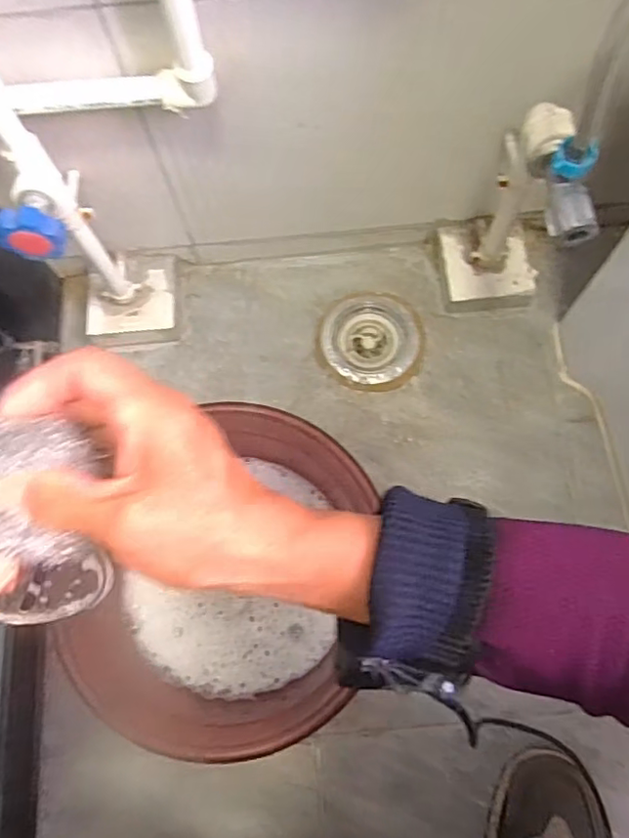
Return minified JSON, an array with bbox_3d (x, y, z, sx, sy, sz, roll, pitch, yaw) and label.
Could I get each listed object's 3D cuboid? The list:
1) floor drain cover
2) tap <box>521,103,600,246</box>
[{"bbox_3d":[0.069,-0.100,0.741,0.117,0.021,0.115,13,75,5],"label":"floor drain cover"},{"bbox_3d":[0.194,-0.199,0.460,0.029,0.052,0.120,-10,74,-1],"label":"tap"}]

